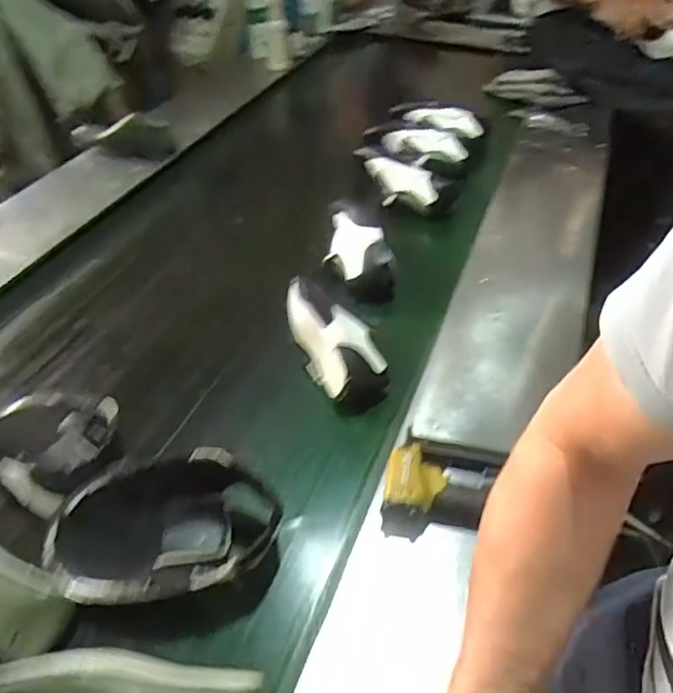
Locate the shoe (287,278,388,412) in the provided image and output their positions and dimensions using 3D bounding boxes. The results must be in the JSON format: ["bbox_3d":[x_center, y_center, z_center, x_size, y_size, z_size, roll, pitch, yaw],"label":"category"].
[{"bbox_3d":[-0.008,-0.017,0.921,0.090,0.098,0.238,-23,62,-24],"label":"shoe"}]

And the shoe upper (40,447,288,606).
[{"bbox_3d":[-0.212,0.227,0.683,0.249,0.140,0.140,-4,44,-6],"label":"shoe upper"}]

